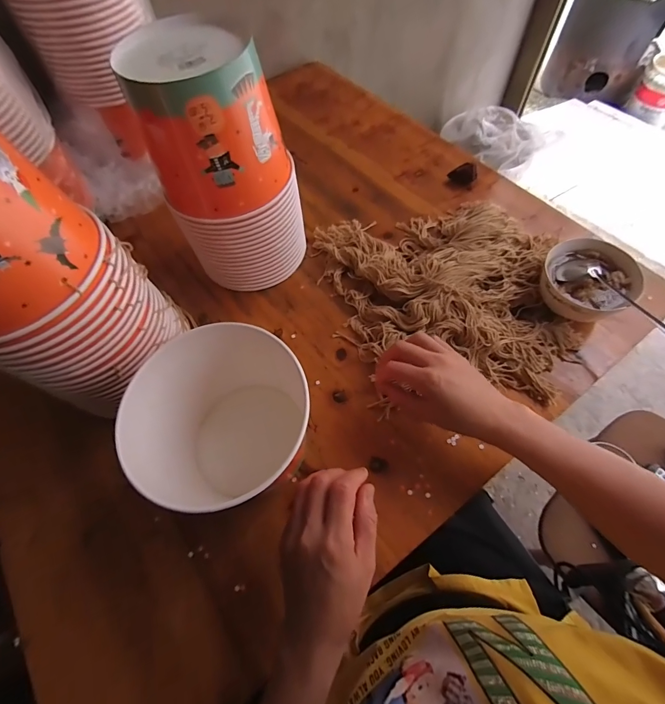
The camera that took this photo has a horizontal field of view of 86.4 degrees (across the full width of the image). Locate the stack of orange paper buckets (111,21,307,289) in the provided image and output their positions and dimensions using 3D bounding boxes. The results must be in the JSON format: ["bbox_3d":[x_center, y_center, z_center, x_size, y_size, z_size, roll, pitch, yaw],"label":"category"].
[{"bbox_3d":[-0.119,-0.209,0.436,0.146,0.259,0.139,-8,63,-1],"label":"stack of orange paper buckets"}]

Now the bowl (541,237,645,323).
[{"bbox_3d":[0.324,-0.087,0.457,0.111,0.064,0.102,-1,63,2],"label":"bowl"}]

